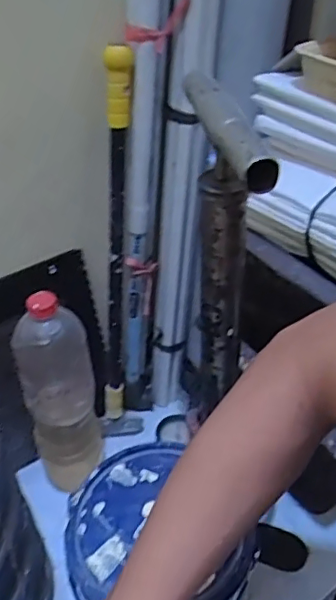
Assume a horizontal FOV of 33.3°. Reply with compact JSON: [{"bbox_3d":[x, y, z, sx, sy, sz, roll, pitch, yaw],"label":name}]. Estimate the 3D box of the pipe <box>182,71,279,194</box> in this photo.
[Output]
[{"bbox_3d":[0.040,-0.121,0.388,0.027,0.029,0.141,-10,41,-6],"label":"pipe"}]

